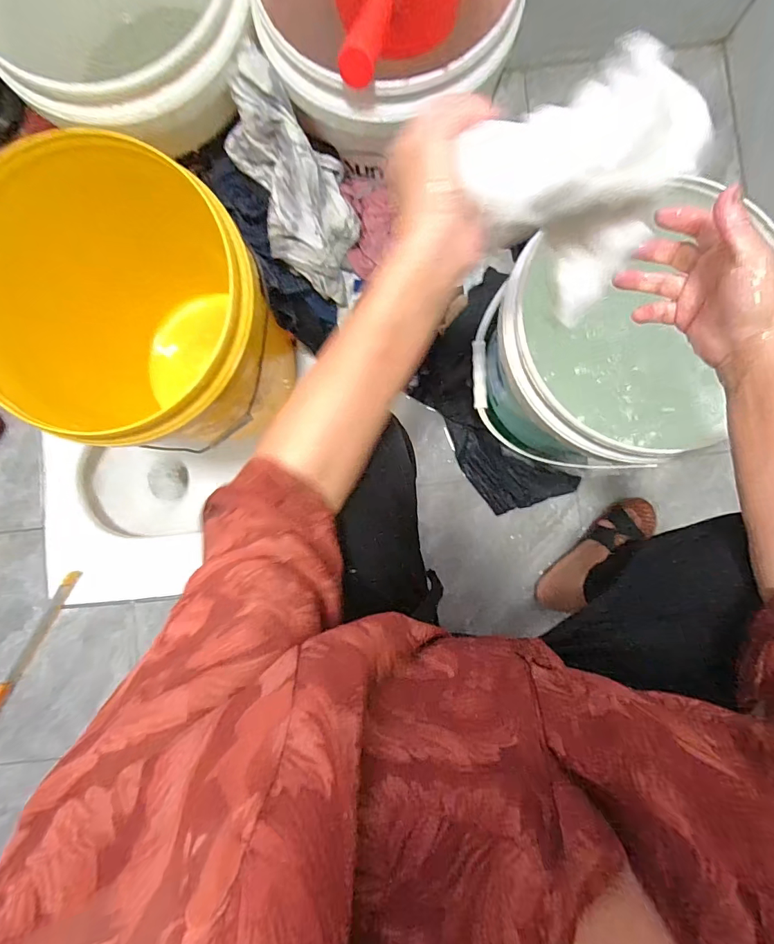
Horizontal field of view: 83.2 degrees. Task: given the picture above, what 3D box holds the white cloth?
[{"bbox_3d":[0.131,-0.192,0.297,0.118,0.114,0.138,43,89,3],"label":"white cloth"}]

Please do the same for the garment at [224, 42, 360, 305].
[{"bbox_3d":[-0.112,-0.354,0.539,0.118,0.053,0.246,-25,114,0],"label":"garment"}]

